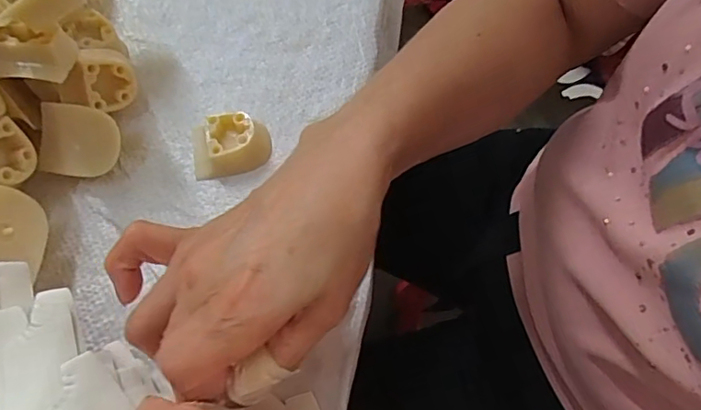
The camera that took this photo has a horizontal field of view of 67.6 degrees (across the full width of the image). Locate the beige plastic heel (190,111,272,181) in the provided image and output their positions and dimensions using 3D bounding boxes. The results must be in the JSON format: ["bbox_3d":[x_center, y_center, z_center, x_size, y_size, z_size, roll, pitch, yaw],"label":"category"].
[{"bbox_3d":[-0.073,-0.039,0.315,0.046,0.020,0.036,-9,65,-8],"label":"beige plastic heel"}]

